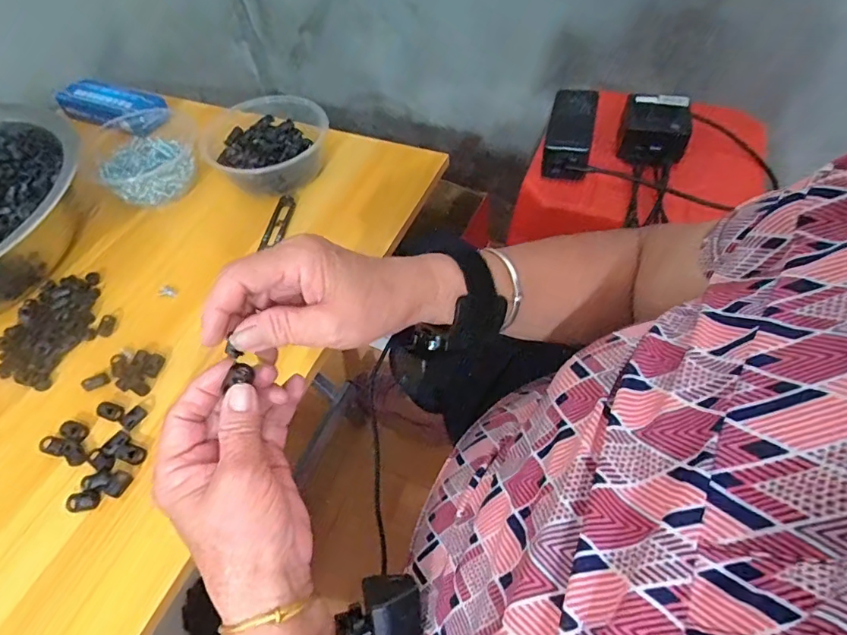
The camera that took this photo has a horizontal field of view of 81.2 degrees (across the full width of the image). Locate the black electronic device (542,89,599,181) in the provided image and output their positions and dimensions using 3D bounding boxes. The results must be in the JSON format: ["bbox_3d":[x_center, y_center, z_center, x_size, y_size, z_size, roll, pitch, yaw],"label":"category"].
[{"bbox_3d":[0.176,-0.223,0.597,0.055,0.052,0.115,11,56,12],"label":"black electronic device"}]

